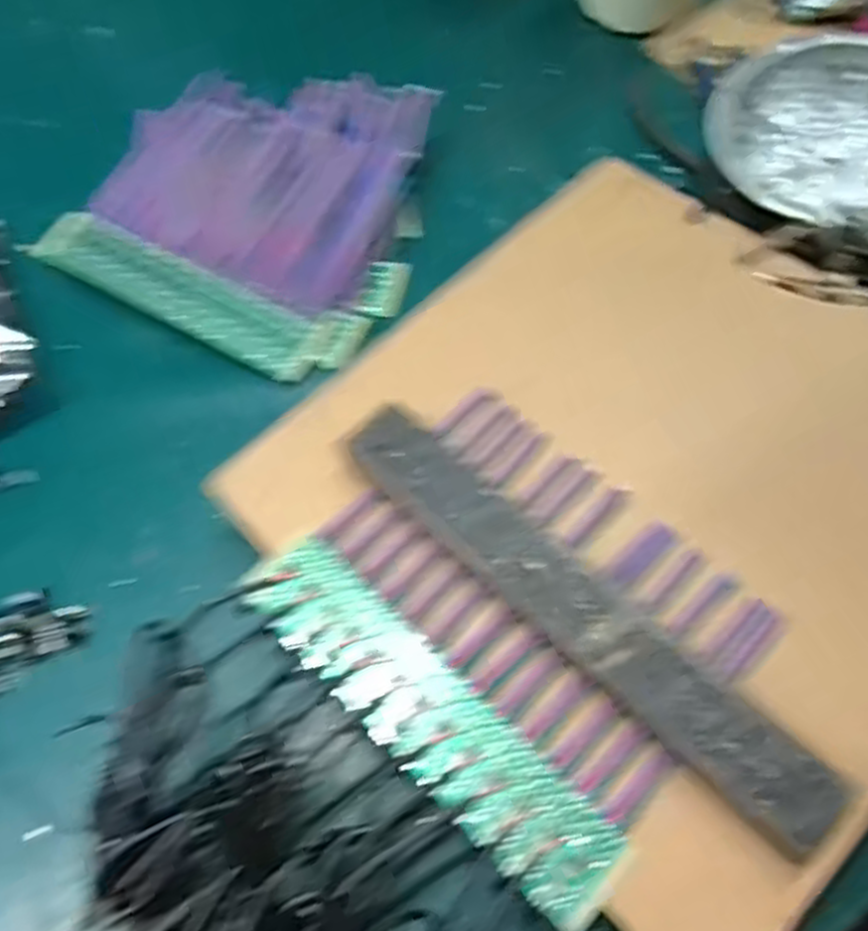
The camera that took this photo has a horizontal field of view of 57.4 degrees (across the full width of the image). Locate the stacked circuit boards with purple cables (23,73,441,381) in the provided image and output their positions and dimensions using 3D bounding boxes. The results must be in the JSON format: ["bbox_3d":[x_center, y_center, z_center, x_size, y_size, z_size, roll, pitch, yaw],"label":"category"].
[{"bbox_3d":[-0.098,-0.146,0.432,0.185,0.030,0.181,20,65,14],"label":"stacked circuit boards with purple cables"}]

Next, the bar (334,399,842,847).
[{"bbox_3d":[0.049,0.049,0.285,0.029,0.018,0.204,-41,66,-17],"label":"bar"}]

